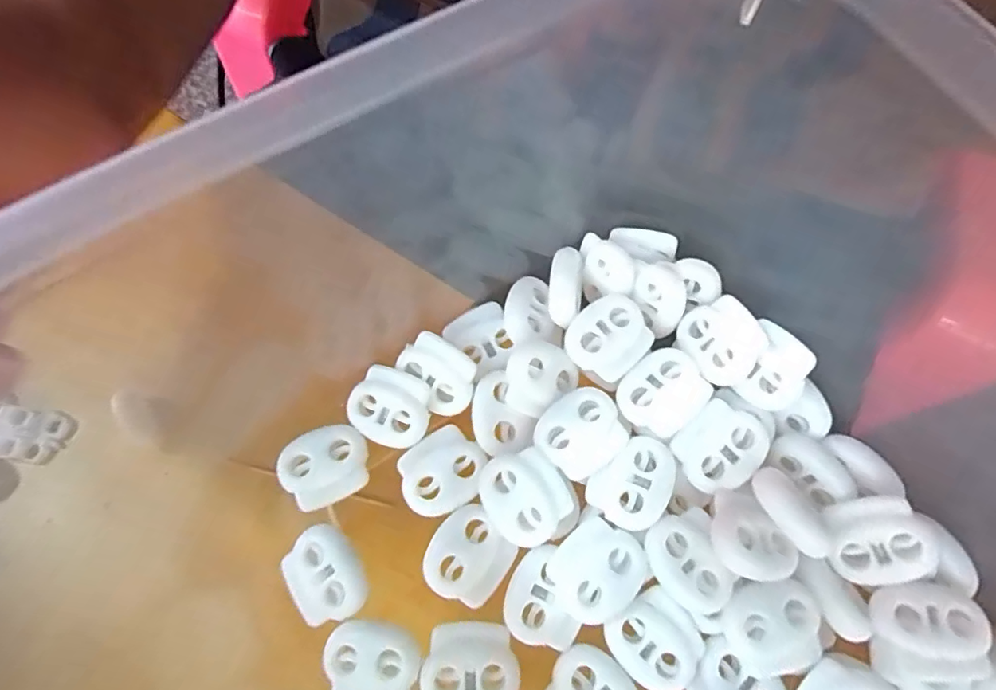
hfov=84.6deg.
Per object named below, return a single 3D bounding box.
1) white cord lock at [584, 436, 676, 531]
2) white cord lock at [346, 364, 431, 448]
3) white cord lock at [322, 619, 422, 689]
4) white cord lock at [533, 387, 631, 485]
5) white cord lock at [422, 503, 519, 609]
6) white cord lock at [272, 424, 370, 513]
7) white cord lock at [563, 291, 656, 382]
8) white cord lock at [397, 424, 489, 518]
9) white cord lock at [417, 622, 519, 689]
[{"bbox_3d":[0.033,0.032,0.129,0.016,0.004,0.021,39,73,12],"label":"white cord lock"},{"bbox_3d":[-0.028,0.016,0.140,0.021,0.004,0.018,22,70,6],"label":"white cord lock"},{"bbox_3d":[-0.029,0.072,0.123,0.021,0.005,0.018,12,70,3],"label":"white cord lock"},{"bbox_3d":[0.021,0.021,0.133,0.020,0.004,0.019,-42,76,-15],"label":"white cord lock"},{"bbox_3d":[-0.007,0.050,0.131,0.019,0.004,0.020,33,72,10],"label":"white cord lock"},{"bbox_3d":[-0.044,0.030,0.137,0.021,0.004,0.019,-22,72,-10],"label":"white cord lock"},{"bbox_3d":[0.029,-0.003,0.139,0.019,0.004,0.021,40,73,12],"label":"white cord lock"},{"bbox_3d":[-0.014,0.031,0.136,0.021,0.004,0.019,-32,74,-13],"label":"white cord lock"},{"bbox_3d":[-0.007,0.072,0.121,0.021,0.004,0.019,-7,70,-4],"label":"white cord lock"}]

